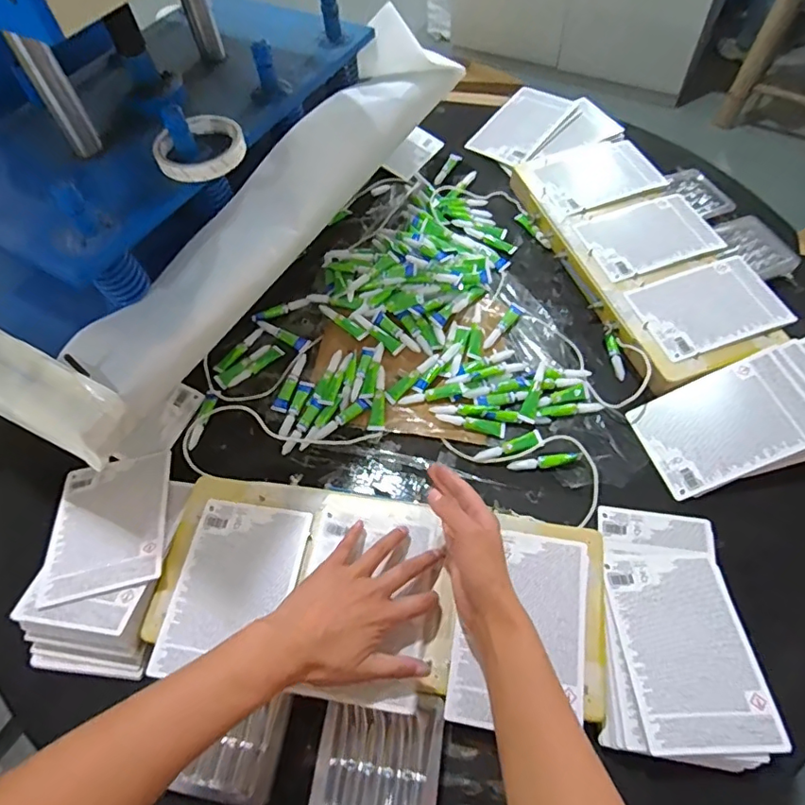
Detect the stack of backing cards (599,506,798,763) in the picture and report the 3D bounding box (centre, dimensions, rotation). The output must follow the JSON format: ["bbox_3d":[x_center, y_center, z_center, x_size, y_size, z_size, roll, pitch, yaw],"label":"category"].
[{"bbox_3d":[0.259,0.204,0.510,0.133,0.031,0.222,7,59,7],"label":"stack of backing cards"}]

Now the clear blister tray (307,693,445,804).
[{"bbox_3d":[-0.021,0.307,0.466,0.103,0.014,0.101,6,62,7],"label":"clear blister tray"}]

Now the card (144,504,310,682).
[{"bbox_3d":[-0.164,0.179,0.529,0.114,0.007,0.164,8,59,8],"label":"card"}]

